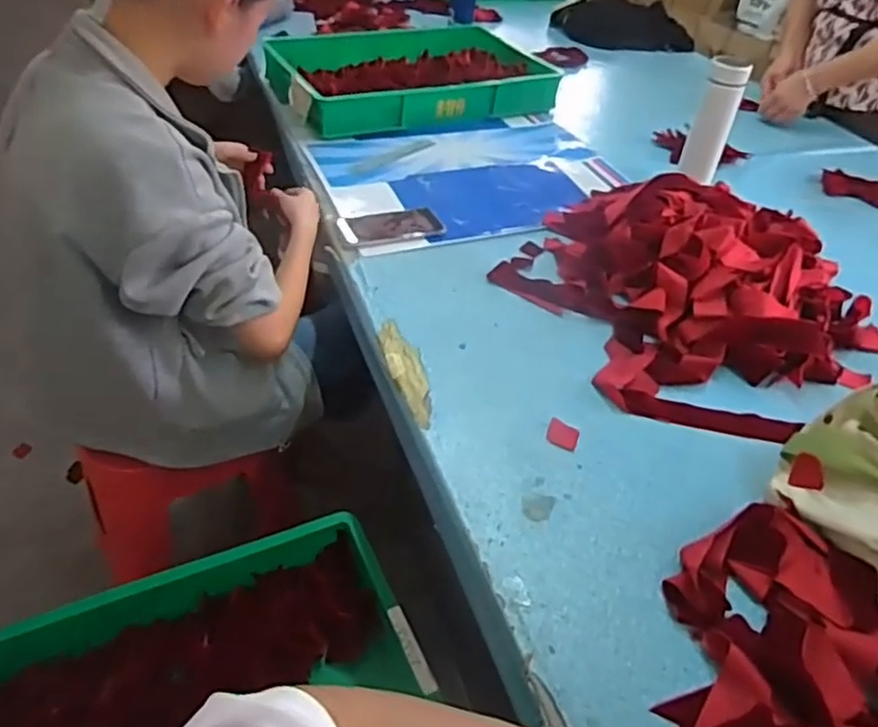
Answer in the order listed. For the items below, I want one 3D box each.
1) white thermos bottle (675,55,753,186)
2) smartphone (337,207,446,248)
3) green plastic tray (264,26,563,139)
[{"bbox_3d":[0.476,-0.422,1.173,0.067,0.191,0.067,21,43,17],"label":"white thermos bottle"},{"bbox_3d":[-0.074,-0.213,1.042,0.158,0.010,0.074,-13,52,-23],"label":"smartphone"},{"bbox_3d":[-0.071,-0.645,1.495,0.589,0.080,0.444,-16,45,-23],"label":"green plastic tray"}]

